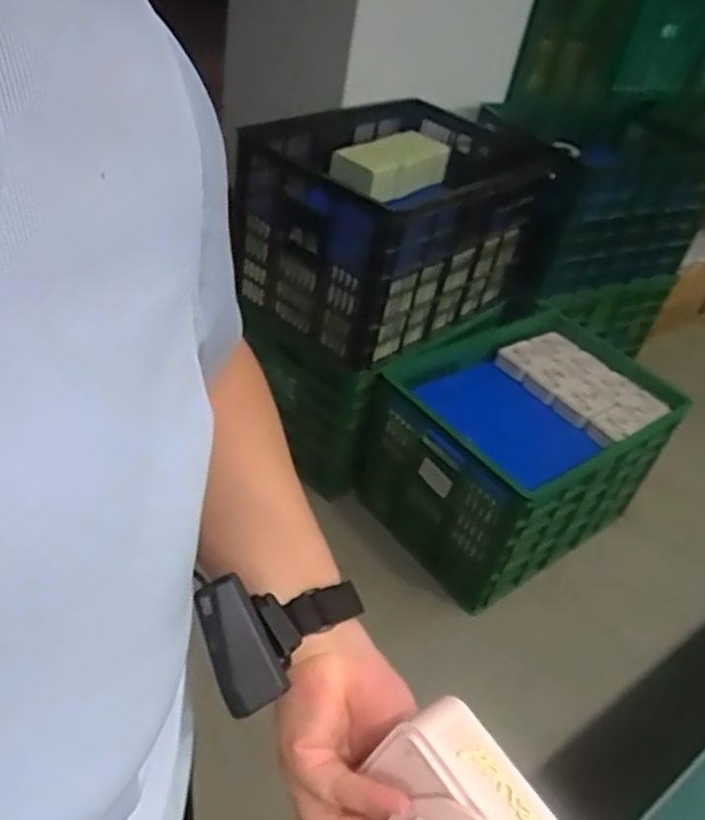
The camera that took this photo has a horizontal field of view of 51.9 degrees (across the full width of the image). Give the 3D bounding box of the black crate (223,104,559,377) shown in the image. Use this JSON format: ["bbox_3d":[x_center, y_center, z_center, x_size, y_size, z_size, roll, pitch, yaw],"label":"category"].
[{"bbox_3d":[0.109,-0.480,1.879,0.527,0.416,0.731,36,44,27],"label":"black crate"}]

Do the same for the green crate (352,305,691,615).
[{"bbox_3d":[0.407,0.086,1.860,0.662,0.386,0.526,-22,50,-35],"label":"green crate"}]

